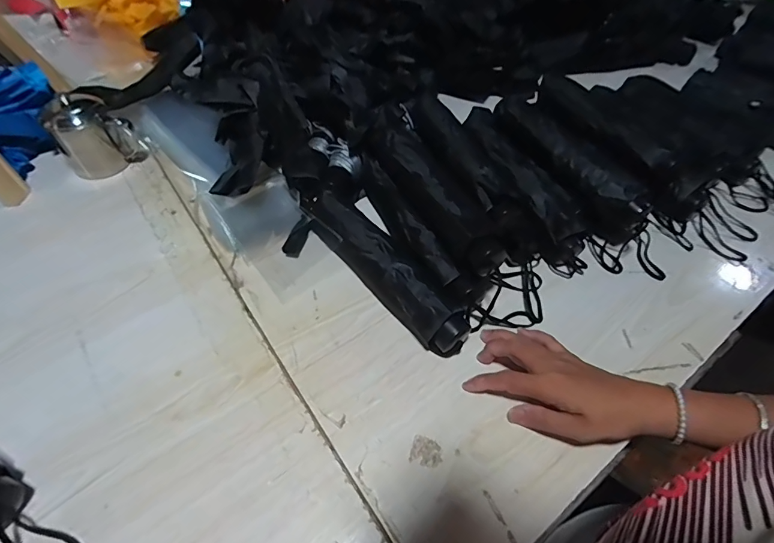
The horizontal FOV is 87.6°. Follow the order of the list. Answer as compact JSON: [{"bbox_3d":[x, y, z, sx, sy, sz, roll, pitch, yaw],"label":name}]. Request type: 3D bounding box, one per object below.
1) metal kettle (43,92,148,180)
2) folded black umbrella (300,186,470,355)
[{"bbox_3d":[-0.418,-0.202,0.574,0.095,0.094,0.083,-31,58,-23],"label":"metal kettle"},{"bbox_3d":[-0.014,-0.016,0.465,0.054,0.049,0.277,-32,59,-24],"label":"folded black umbrella"}]

